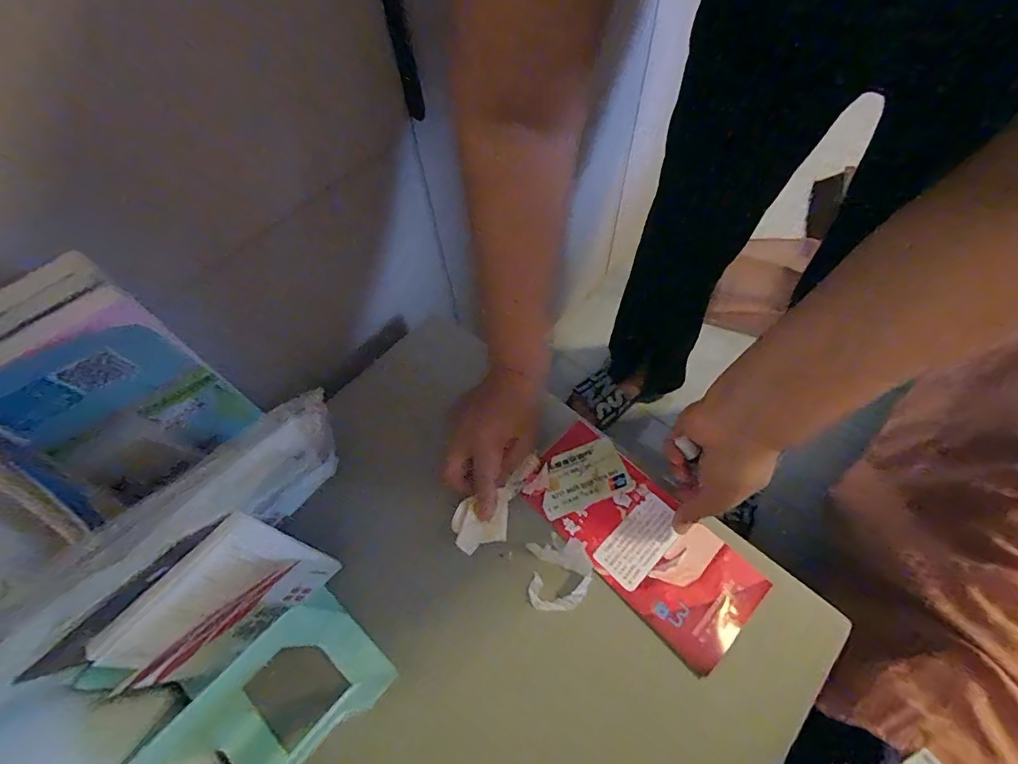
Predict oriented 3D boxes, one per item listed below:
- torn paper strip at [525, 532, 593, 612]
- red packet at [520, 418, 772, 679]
[{"bbox_3d":[0.043,0.156,0.386,0.053,0.011,0.058,-14,63,23],"label":"torn paper strip"},{"bbox_3d":[0.109,0.130,0.405,0.093,0.008,0.206,-40,67,-17],"label":"red packet"}]

